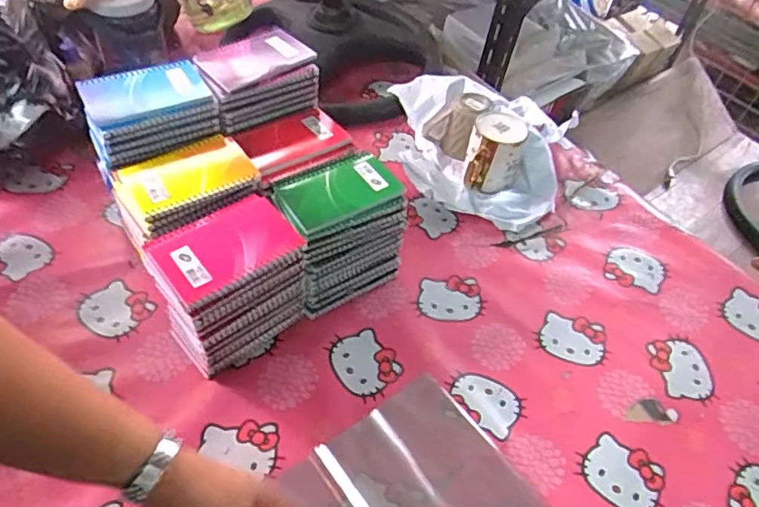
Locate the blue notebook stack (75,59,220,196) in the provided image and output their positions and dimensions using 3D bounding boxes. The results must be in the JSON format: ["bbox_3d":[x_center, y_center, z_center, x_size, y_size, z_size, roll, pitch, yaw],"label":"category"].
[{"bbox_3d":[-0.271,-0.170,0.668,0.142,0.054,0.107,-22,55,-23],"label":"blue notebook stack"}]

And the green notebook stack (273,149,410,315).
[{"bbox_3d":[-0.051,-0.025,0.697,0.138,0.139,0.103,-24,56,-23],"label":"green notebook stack"}]

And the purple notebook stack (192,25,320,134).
[{"bbox_3d":[-0.159,-0.230,0.729,0.147,0.066,0.113,-29,58,-28],"label":"purple notebook stack"}]

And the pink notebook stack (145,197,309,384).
[{"bbox_3d":[-0.159,0.037,0.623,0.136,0.157,0.095,-29,58,-26],"label":"pink notebook stack"}]

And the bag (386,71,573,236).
[{"bbox_3d":[0.143,-0.188,0.885,0.292,0.094,0.281,18,51,10],"label":"bag"}]

